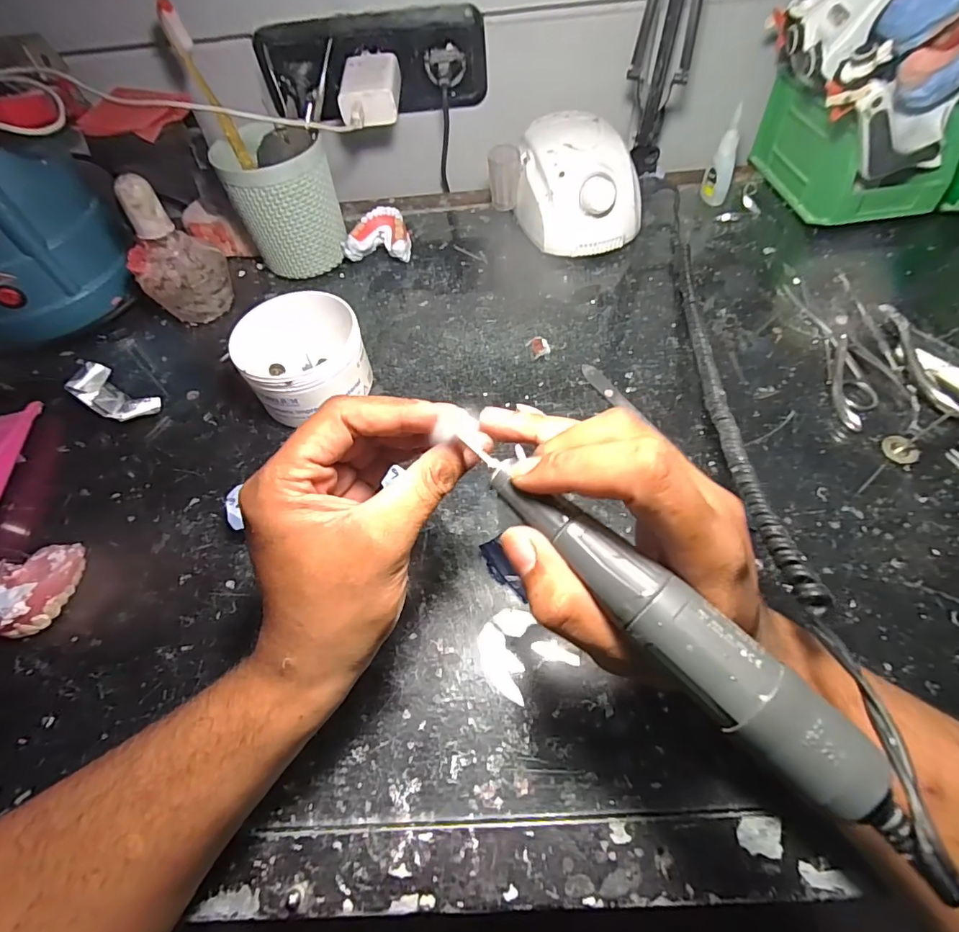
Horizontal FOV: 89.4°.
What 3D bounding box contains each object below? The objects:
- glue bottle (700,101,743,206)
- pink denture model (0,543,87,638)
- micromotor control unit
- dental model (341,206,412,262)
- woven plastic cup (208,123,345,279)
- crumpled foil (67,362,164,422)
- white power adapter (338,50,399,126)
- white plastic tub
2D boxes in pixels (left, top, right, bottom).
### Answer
[{"bbox_3d":[0.244,-0.305,0.484,0.027,0.082,0.017,17,60,15],"label":"glue bottle"},{"bbox_3d":[-0.289,0.079,0.307,0.058,0.028,0.053,-18,57,-7],"label":"pink denture model"},{"bbox_3d":[0.089,-0.272,0.477,0.095,0.080,0.135,-21,58,-9],"label":"micromotor control unit"},{"bbox_3d":[-0.100,-0.231,0.494,0.064,0.035,0.050,5,57,8],"label":"dental model"},{"bbox_3d":[-0.182,-0.247,0.465,0.090,0.111,0.086,-2,57,3],"label":"woven plastic cup"},{"bbox_3d":[-0.298,-0.056,0.397,0.071,0.028,0.034,25,62,19],"label":"crumpled foil"},{"bbox_3d":[-0.103,-0.357,0.461,0.052,0.034,0.075,-4,56,2],"label":"white power adapter"},{"bbox_3d":[-0.131,-0.080,0.376,0.085,0.068,0.083,-2,57,3],"label":"white plastic tub"}]

